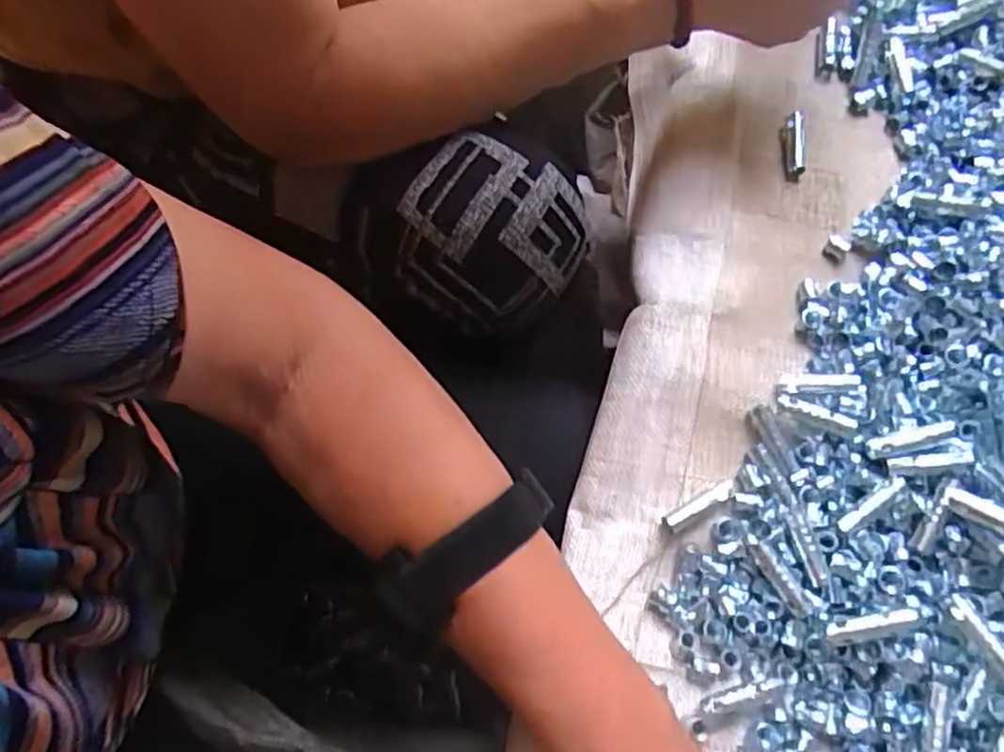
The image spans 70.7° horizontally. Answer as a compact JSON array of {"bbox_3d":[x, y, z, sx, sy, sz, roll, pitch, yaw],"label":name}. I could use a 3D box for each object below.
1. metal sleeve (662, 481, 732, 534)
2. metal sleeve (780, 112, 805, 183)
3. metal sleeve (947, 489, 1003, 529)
[{"bbox_3d":[0.100,0.066,0.360,0.039,0.010,0.010,-29,75,-10],"label":"metal sleeve"},{"bbox_3d":[0.181,-0.142,0.439,0.012,0.014,0.044,4,72,0],"label":"metal sleeve"},{"bbox_3d":[0.228,0.064,0.327,0.039,0.012,0.008,28,71,40],"label":"metal sleeve"}]

